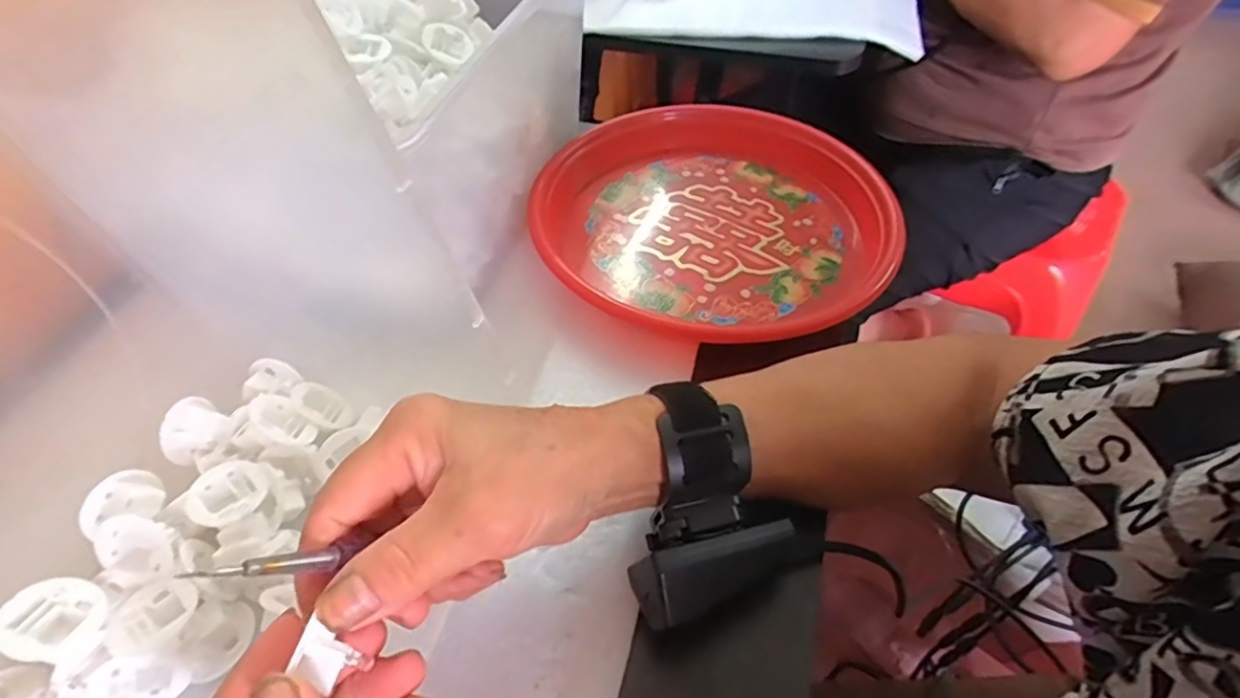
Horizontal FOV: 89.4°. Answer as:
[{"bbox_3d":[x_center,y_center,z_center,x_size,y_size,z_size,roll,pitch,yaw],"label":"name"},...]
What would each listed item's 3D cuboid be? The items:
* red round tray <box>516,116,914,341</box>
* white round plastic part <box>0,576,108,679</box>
[{"bbox_3d":[0.064,-0.088,0.423,0.232,0.044,0.223,-1,51,2],"label":"red round tray"},{"bbox_3d":[-0.227,0.109,0.250,0.032,0.014,0.032,28,33,-20],"label":"white round plastic part"}]

